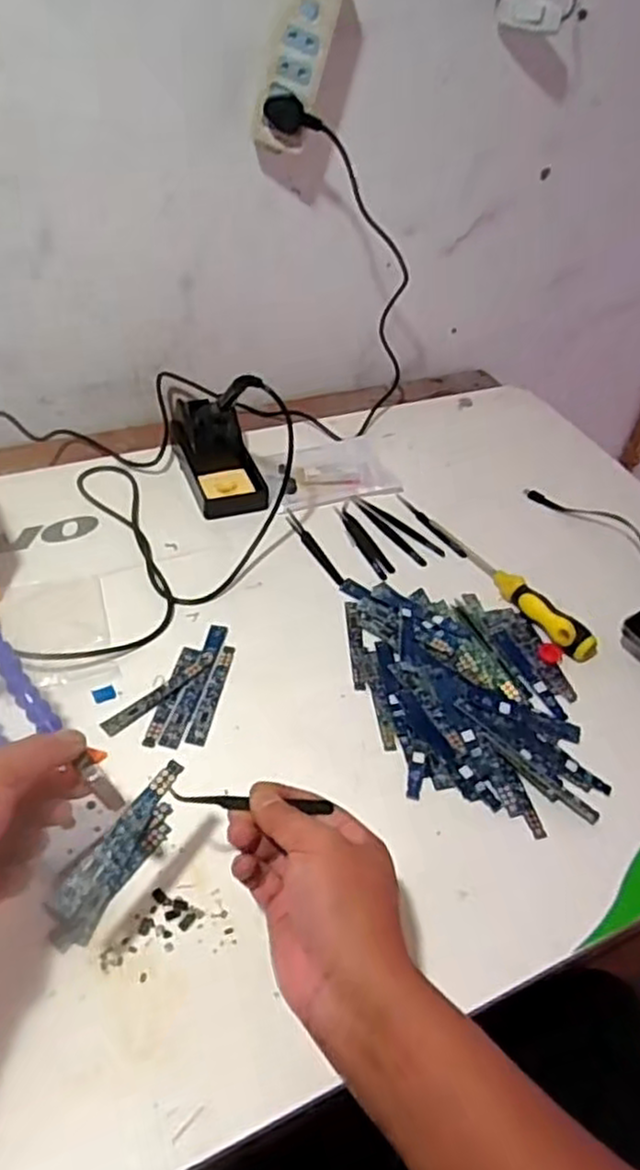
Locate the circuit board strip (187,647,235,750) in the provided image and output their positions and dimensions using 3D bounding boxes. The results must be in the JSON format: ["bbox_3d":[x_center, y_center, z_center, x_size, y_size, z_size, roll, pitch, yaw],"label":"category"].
[{"bbox_3d":[-0.088,0.087,0.602,0.015,0.004,0.098,11,45,5],"label":"circuit board strip"}]

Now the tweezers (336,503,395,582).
[{"bbox_3d":[0.044,-0.045,0.753,0.024,0.004,0.110,-16,50,-21],"label":"tweezers"}]

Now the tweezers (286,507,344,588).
[{"bbox_3d":[-0.005,-0.039,0.734,0.012,0.008,0.106,-20,51,-24],"label":"tweezers"}]

